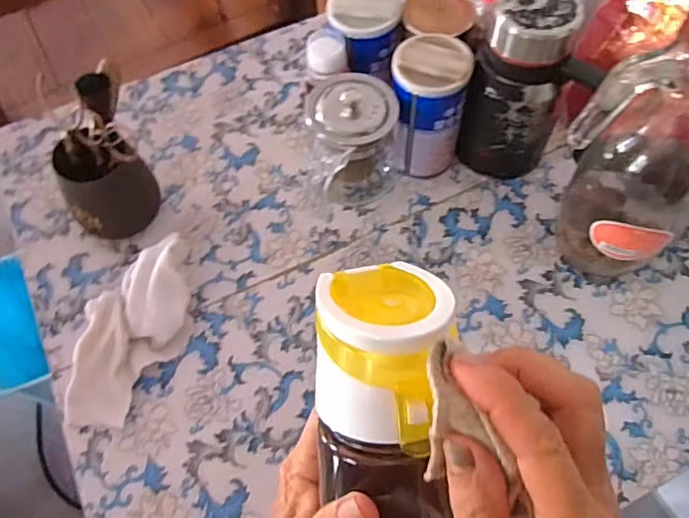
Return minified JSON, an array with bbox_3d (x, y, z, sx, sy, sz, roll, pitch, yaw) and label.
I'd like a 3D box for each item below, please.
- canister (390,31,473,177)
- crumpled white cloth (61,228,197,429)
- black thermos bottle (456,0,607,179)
[{"bbox_3d":[0.074,-0.135,0.537,0.064,0.119,0.063,4,62,4],"label":"canister"},{"bbox_3d":[-0.173,0.061,0.487,0.067,0.046,0.156,30,67,16],"label":"crumpled white cloth"},{"bbox_3d":[0.160,-0.144,0.517,0.097,0.163,0.074,23,65,13],"label":"black thermos bottle"}]

